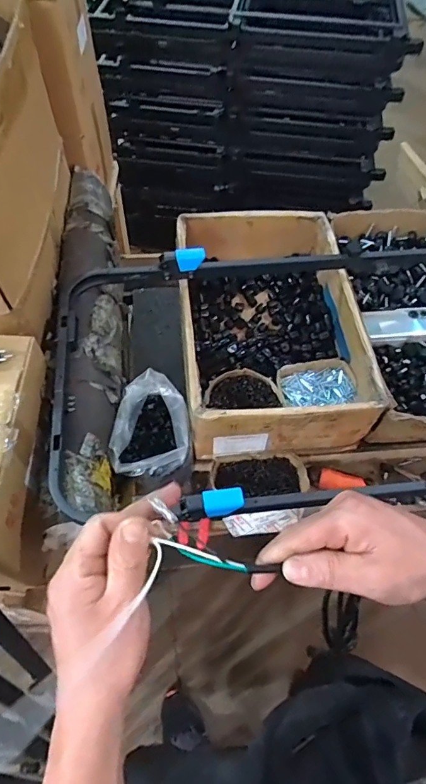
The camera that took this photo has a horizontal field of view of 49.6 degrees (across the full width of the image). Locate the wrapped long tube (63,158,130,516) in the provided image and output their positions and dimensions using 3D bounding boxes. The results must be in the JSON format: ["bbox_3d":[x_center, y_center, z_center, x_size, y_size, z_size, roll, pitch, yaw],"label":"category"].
[{"bbox_3d":[-0.236,-0.168,0.897,0.123,0.085,0.830,-9,59,-7],"label":"wrapped long tube"}]

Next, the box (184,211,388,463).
[{"bbox_3d":[0.115,-0.140,0.983,0.341,0.164,0.530,-4,59,-4],"label":"box"}]

